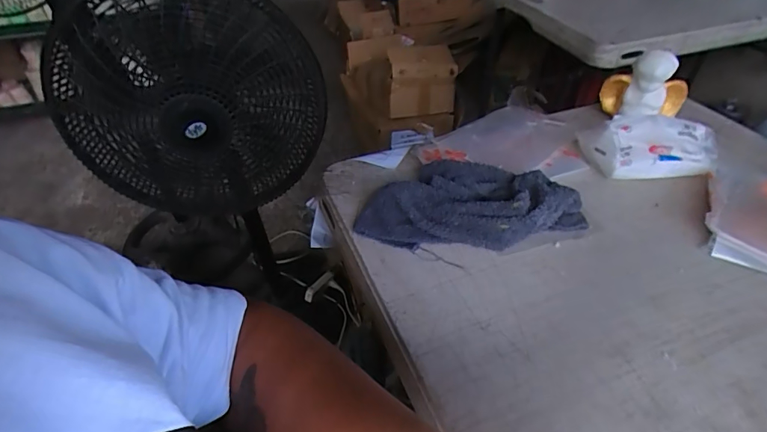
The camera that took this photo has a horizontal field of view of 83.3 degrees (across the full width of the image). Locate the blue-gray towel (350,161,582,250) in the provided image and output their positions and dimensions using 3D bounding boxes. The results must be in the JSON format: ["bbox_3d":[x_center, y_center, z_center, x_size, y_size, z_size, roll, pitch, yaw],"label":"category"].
[{"bbox_3d":[0.090,-0.021,0.457,0.221,0.041,0.116,2,43,2],"label":"blue-gray towel"}]

